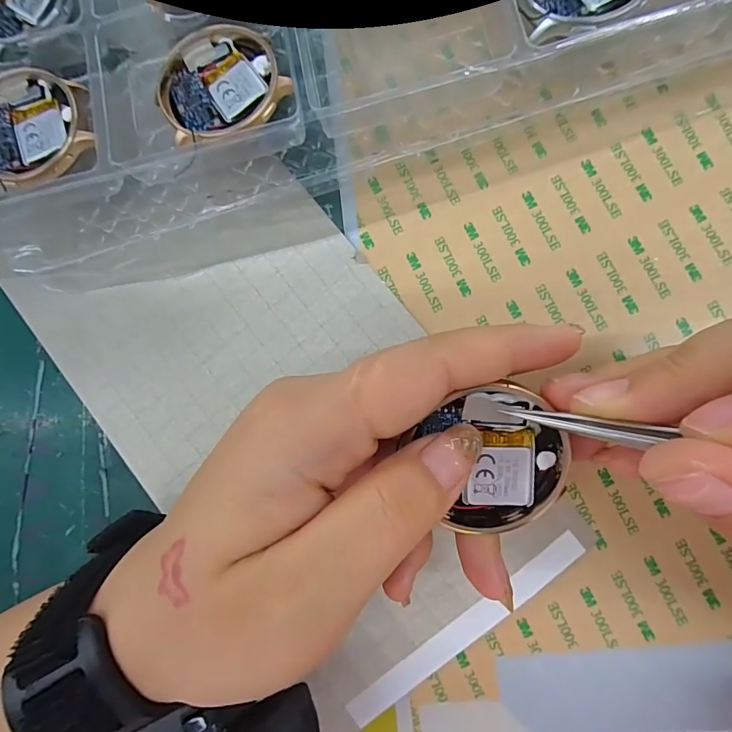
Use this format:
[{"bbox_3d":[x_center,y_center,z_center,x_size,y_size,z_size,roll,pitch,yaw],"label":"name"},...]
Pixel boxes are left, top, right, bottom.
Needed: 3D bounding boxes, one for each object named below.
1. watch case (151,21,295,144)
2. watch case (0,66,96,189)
[{"bbox_3d":[-0.054,-0.104,0.157,0.045,0.005,0.045,-27,84,3],"label":"watch case"},{"bbox_3d":[-0.128,-0.090,0.163,0.045,0.006,0.045,-18,84,4],"label":"watch case"}]

